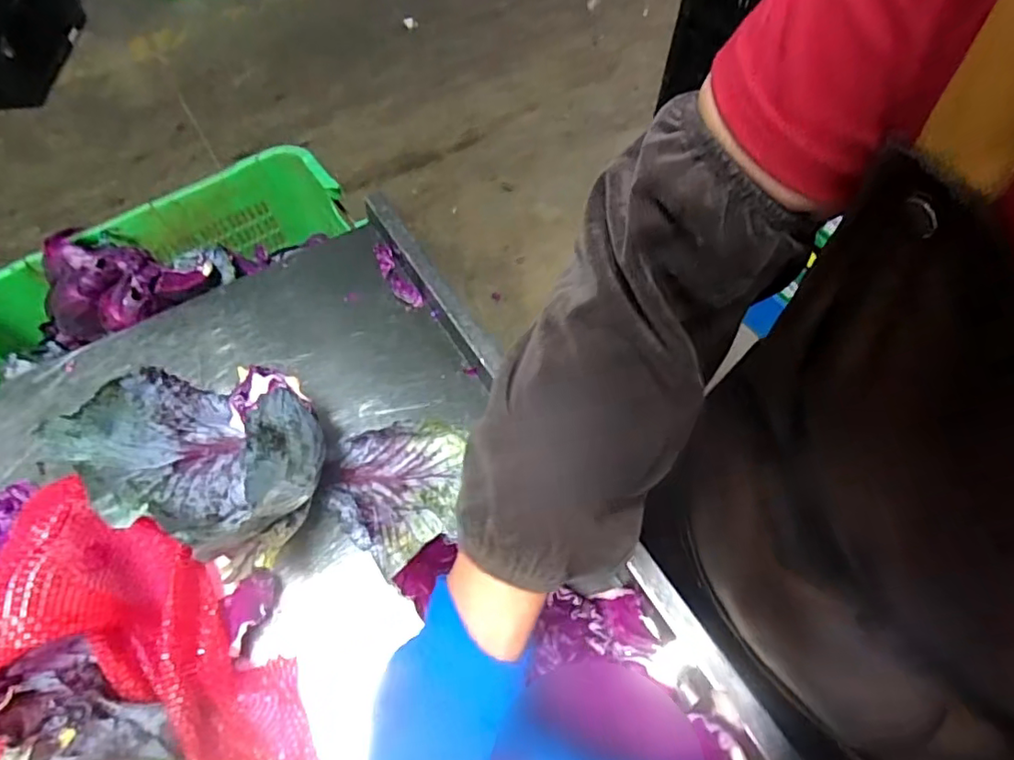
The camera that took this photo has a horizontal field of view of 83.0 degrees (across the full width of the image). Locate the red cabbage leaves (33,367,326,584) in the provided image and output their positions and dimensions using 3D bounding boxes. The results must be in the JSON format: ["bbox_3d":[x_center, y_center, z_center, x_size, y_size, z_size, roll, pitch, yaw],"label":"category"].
[{"bbox_3d":[-0.247,0.052,0.479,0.192,0.145,0.158,24,62,14],"label":"red cabbage leaves"}]

